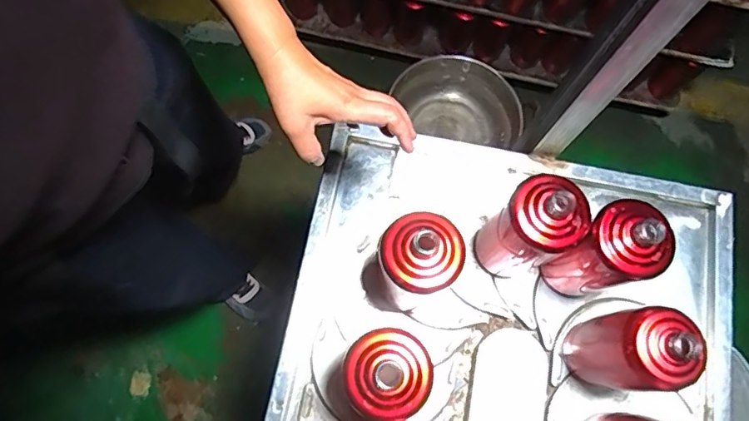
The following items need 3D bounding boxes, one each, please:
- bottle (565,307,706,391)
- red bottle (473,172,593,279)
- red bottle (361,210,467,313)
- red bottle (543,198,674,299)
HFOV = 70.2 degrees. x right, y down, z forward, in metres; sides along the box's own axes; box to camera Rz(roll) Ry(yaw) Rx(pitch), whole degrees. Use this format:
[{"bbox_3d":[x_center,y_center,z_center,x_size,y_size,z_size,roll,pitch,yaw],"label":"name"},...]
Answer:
[{"bbox_3d":[0.273,0.151,0.573,0.069,0.178,0.081,-1,72,-3],"label":"bottle"},{"bbox_3d":[0.171,0.029,0.613,0.079,0.184,0.072,1,72,-2],"label":"red bottle"},{"bbox_3d":[0.038,0.062,0.596,0.094,0.190,0.069,1,72,-2],"label":"red bottle"},{"bbox_3d":[0.256,0.049,0.592,0.069,0.190,0.077,-21,74,-9],"label":"red bottle"}]

